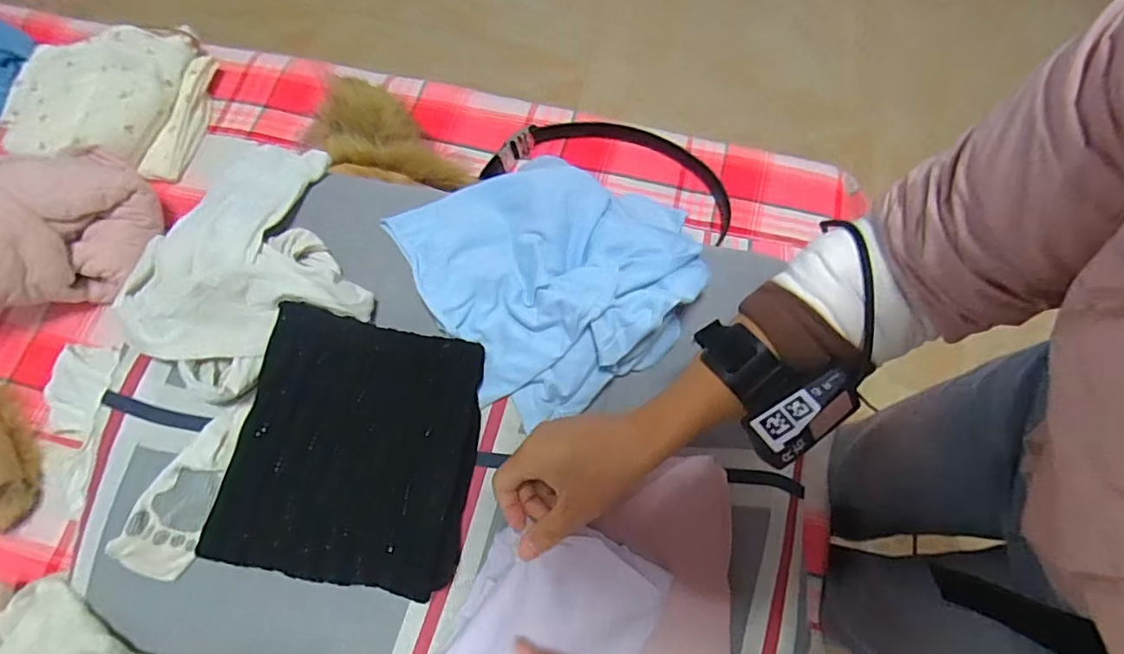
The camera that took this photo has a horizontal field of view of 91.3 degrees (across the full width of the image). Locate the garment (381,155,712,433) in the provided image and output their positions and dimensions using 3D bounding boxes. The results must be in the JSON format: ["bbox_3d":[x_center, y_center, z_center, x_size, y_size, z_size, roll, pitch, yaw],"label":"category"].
[{"bbox_3d":[0.005,-0.057,0.490,0.243,0.067,0.229,-30,73,-11],"label":"garment"}]

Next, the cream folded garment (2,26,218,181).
[{"bbox_3d":[-0.695,-0.356,0.850,0.247,0.079,0.235,7,70,2],"label":"cream folded garment"}]

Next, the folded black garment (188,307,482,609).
[{"bbox_3d":[-0.153,0.090,0.418,0.170,0.057,0.195,10,70,3],"label":"folded black garment"}]

